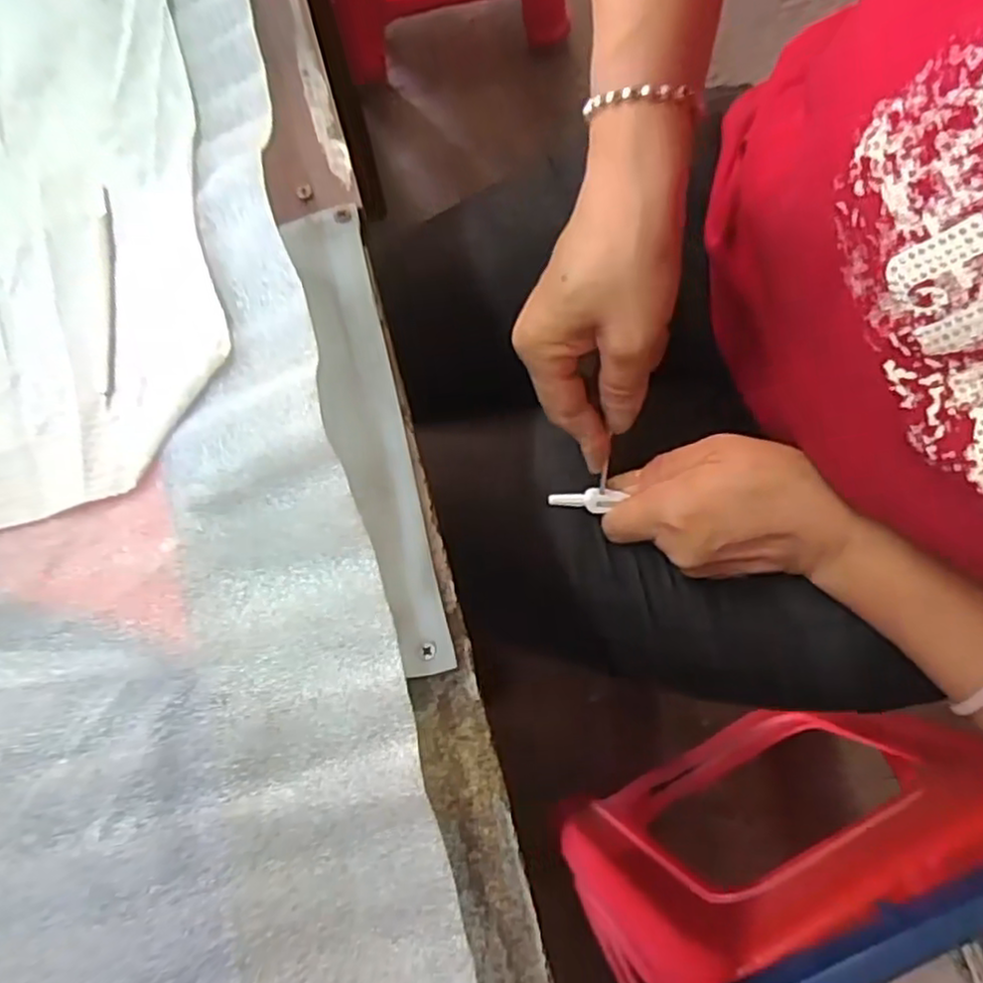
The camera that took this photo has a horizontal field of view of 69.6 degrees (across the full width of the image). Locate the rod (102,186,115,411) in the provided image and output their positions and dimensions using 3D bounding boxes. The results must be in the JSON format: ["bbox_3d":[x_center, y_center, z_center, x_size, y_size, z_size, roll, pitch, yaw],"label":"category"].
[{"bbox_3d":[-0.166,-0.087,0.309,0.005,0.005,0.107,-9,74,-1],"label":"rod"}]

